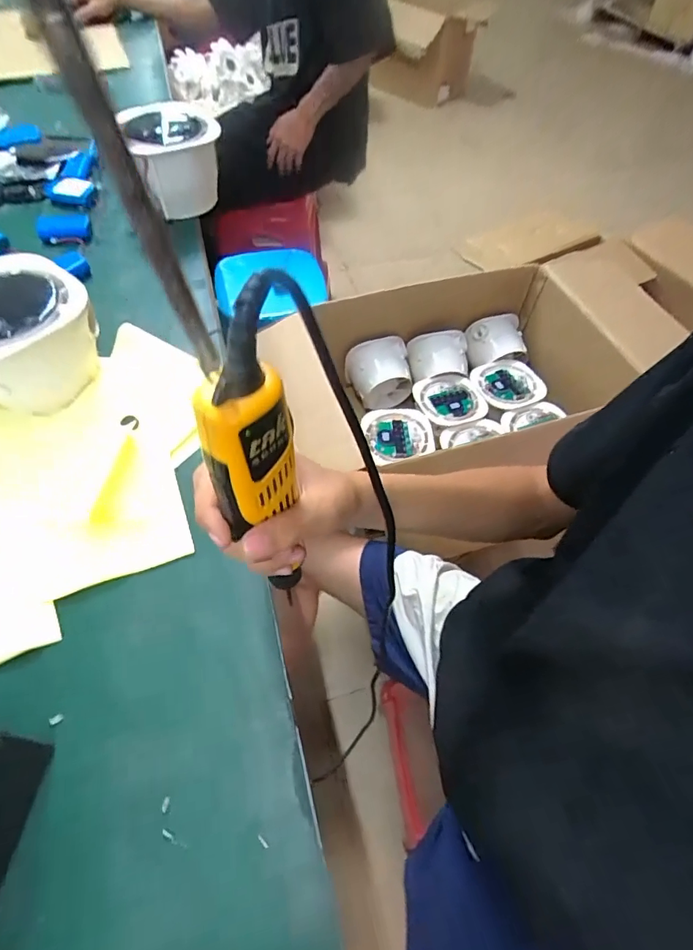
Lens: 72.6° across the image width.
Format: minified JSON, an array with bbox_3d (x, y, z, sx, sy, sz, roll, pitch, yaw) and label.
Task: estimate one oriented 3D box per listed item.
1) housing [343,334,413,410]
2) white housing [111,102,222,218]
[{"bbox_3d":[0.071,-0.223,1.055,0.139,0.124,0.098,-9,58,-8],"label":"housing"},{"bbox_3d":[-0.255,-0.465,0.694,0.125,0.105,0.156,-22,61,-16],"label":"white housing"}]

